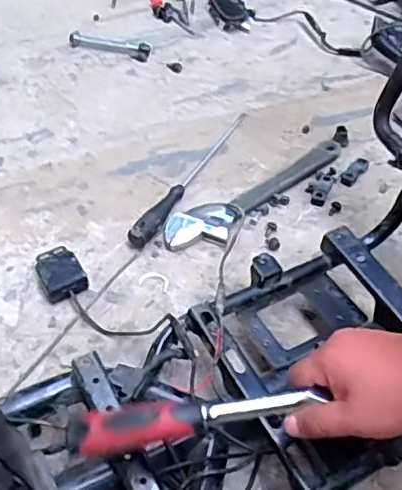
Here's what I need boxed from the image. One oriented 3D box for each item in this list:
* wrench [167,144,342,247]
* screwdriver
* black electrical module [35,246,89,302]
[{"bbox_3d":[0.082,-0.066,0.803,0.291,0.017,0.071,-27,53,-20],"label":"wrench"},{"bbox_3d":[-0.008,-0.104,0.829,0.028,0.032,0.300,22,53,20],"label":"screwdriver"},{"bbox_3d":[-0.166,0.035,0.713,0.048,0.030,0.064,-25,53,-19],"label":"black electrical module"}]

